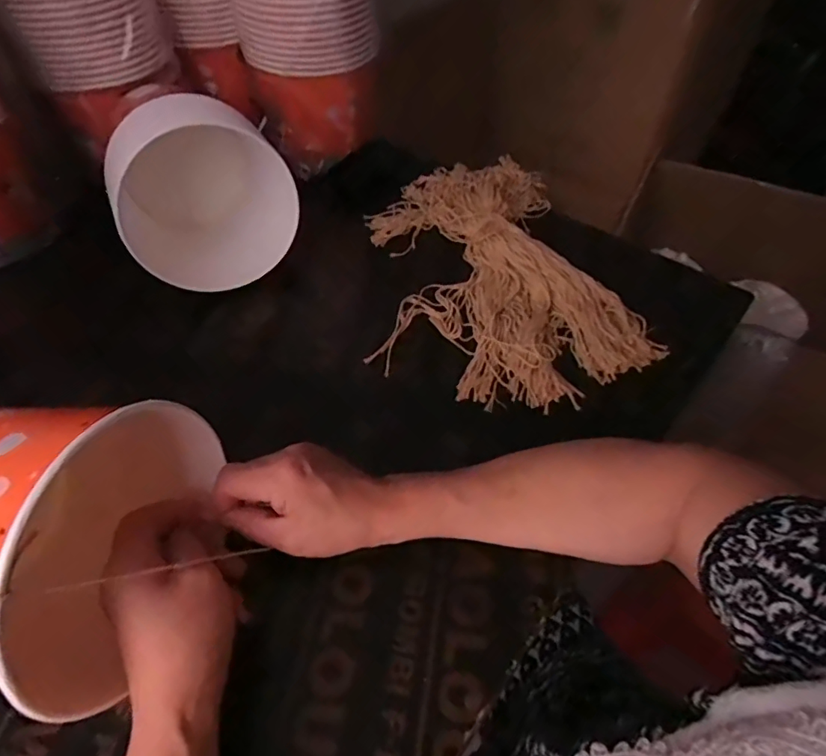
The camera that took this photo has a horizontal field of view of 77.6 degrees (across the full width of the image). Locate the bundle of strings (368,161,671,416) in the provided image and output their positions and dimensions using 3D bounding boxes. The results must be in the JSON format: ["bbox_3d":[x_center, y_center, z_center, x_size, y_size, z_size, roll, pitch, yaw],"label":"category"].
[{"bbox_3d":[0.070,-0.126,0.553,0.251,0.037,0.379,-11,52,-8],"label":"bundle of strings"}]

